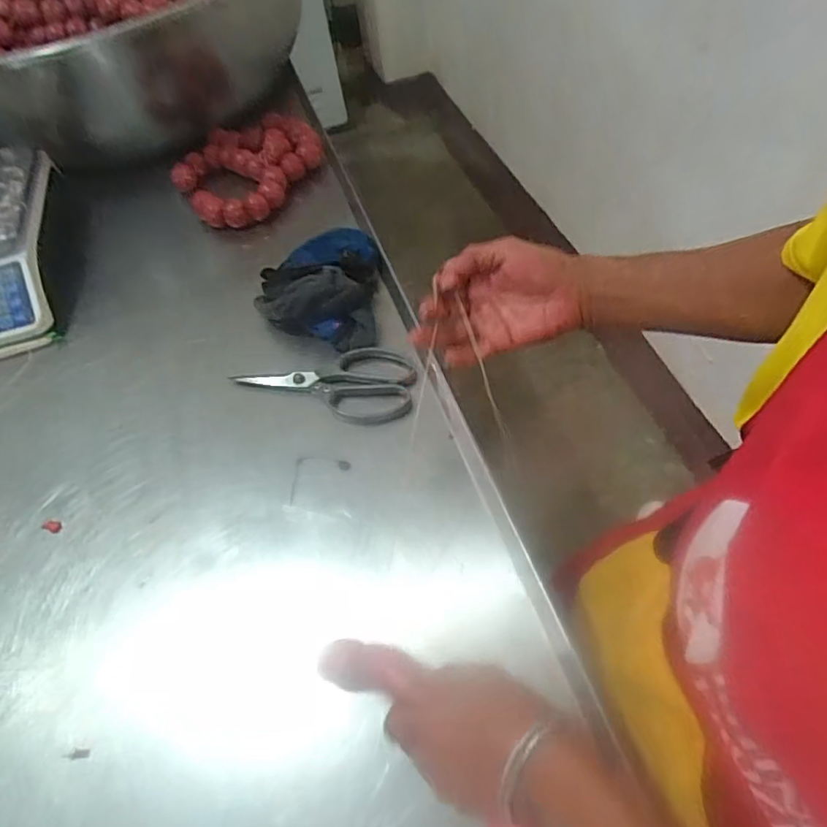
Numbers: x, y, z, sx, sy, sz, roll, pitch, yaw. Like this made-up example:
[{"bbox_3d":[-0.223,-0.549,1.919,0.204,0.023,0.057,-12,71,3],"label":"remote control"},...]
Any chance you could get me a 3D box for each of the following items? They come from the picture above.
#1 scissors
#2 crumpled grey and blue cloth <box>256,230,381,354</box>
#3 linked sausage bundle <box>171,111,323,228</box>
[{"bbox_3d":[-0.097,-0.026,0.605,0.195,0.021,0.087,-4,56,4],"label":"scissors"},{"bbox_3d":[-0.114,-0.158,0.671,0.144,0.051,0.189,-2,53,4],"label":"crumpled grey and blue cloth"},{"bbox_3d":[-0.237,-0.362,0.824,0.205,0.049,0.192,-3,56,4],"label":"linked sausage bundle"}]

